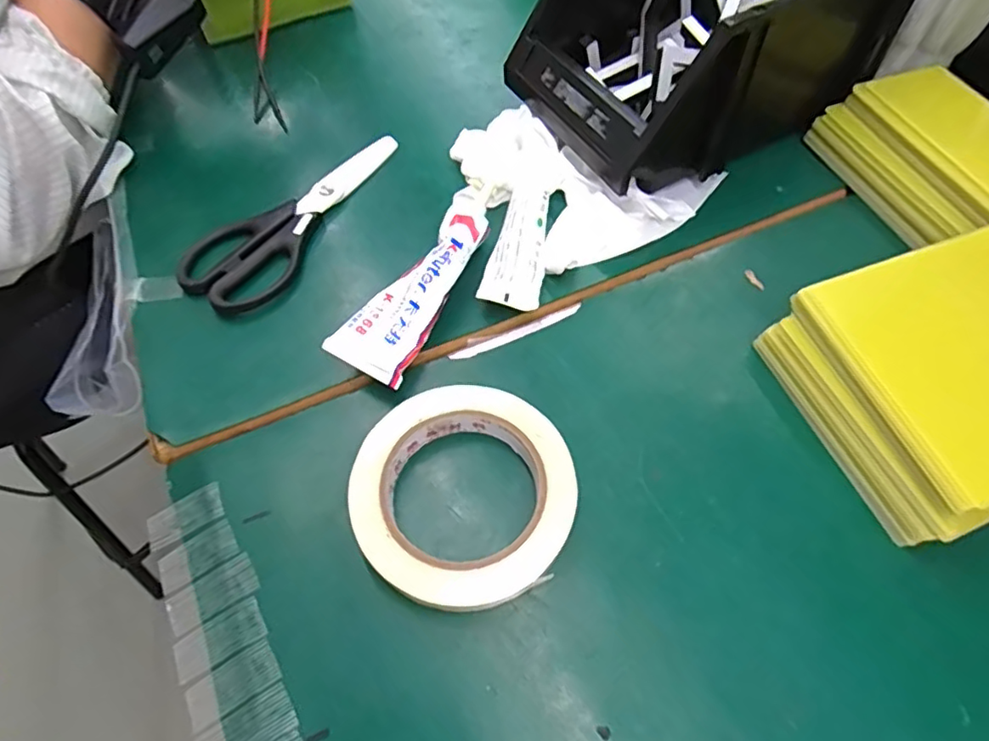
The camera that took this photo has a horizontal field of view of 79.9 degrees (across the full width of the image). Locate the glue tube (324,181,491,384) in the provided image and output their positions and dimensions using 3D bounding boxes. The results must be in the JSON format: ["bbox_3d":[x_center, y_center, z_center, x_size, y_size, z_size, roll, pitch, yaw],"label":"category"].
[{"bbox_3d":[-0.043,-0.063,0.379,0.047,0.029,0.166,20,61,12],"label":"glue tube"}]

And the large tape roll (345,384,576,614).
[{"bbox_3d":[-0.016,0.063,0.307,0.110,0.025,0.111,0,59,1],"label":"large tape roll"}]

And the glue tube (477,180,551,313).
[{"bbox_3d":[0.020,-0.087,0.401,0.036,0.014,0.107,12,60,8],"label":"glue tube"}]

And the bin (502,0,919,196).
[{"bbox_3d":[0.168,-0.250,0.436,0.277,0.113,0.150,-24,62,-13],"label":"bin"}]

